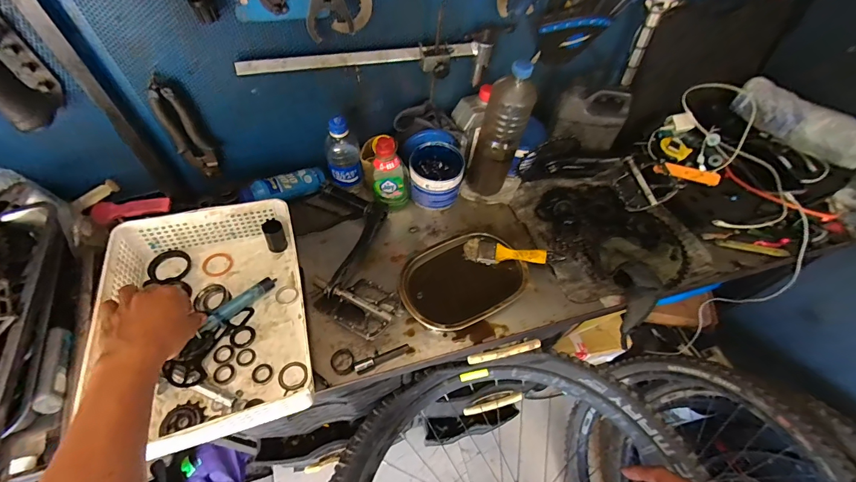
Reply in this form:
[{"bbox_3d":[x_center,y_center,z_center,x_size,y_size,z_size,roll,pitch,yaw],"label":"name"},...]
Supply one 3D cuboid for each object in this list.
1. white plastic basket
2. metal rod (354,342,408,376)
[{"bbox_3d":[-0.303,0.103,0.526,0.243,0.089,0.335,-17,58,-14],"label":"white plastic basket"},{"bbox_3d":[-0.069,0.172,0.553,0.083,0.015,0.018,-21,59,-16],"label":"metal rod"}]

